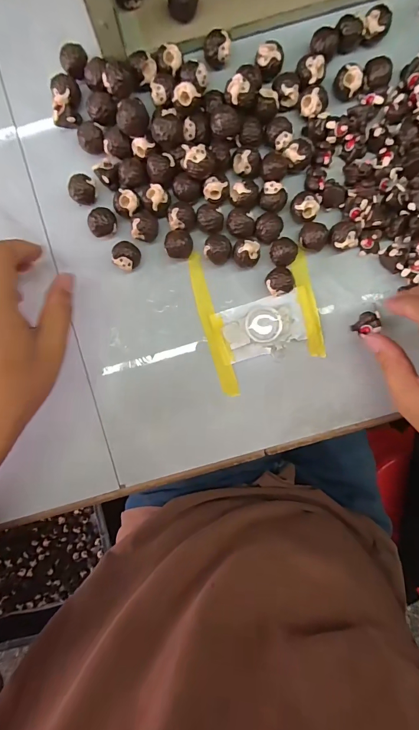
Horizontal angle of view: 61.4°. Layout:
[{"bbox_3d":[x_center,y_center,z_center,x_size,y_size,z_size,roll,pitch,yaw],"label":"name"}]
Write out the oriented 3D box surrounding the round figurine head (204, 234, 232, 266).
[{"bbox_3d":[0.008,-0.103,0.317,0.024,0.024,0.025,0,93,0],"label":"round figurine head"}]

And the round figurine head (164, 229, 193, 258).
[{"bbox_3d":[-0.027,-0.109,0.316,0.024,0.021,0.025,0,93,0],"label":"round figurine head"}]

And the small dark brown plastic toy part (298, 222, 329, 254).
[{"bbox_3d":[0.092,-0.114,0.316,0.025,0.024,0.025,0,93,0],"label":"small dark brown plastic toy part"}]

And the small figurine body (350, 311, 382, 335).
[{"bbox_3d":[0.141,-0.038,0.319,0.020,0.016,0.019,-15,93,1],"label":"small figurine body"}]

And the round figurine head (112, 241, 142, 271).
[{"bbox_3d":[-0.074,-0.098,0.314,0.024,0.017,0.024,0,93,0],"label":"round figurine head"}]

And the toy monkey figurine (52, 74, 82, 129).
[{"bbox_3d":[-0.126,-0.233,0.315,0.021,0.027,0.040,-1,93,0],"label":"toy monkey figurine"}]

